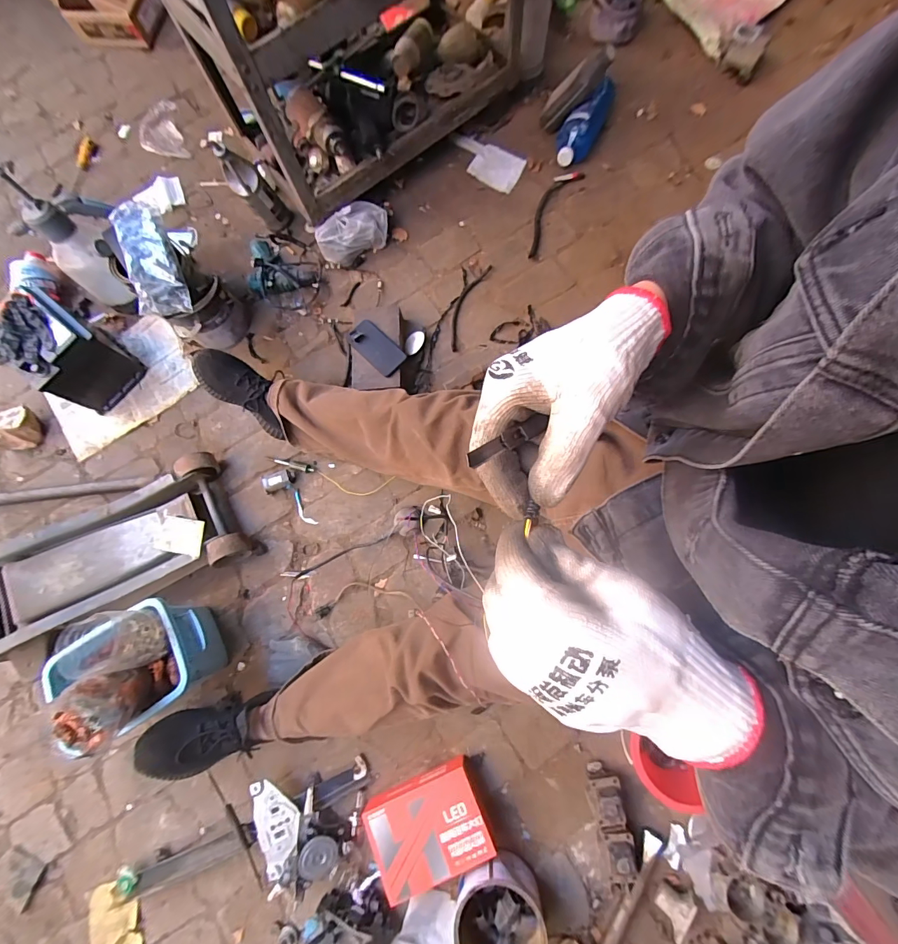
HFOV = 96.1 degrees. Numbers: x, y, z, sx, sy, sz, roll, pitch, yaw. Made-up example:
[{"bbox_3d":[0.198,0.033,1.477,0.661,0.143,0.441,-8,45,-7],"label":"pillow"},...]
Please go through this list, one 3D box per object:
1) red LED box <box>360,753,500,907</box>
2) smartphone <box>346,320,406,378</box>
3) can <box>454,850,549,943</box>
[{"bbox_3d":[-0.041,0.666,0.751,0.216,0.053,0.157,-23,76,-2],"label":"red LED box"},{"bbox_3d":[-0.175,-0.297,0.957,0.156,0.015,0.073,44,92,8],"label":"smartphone"},{"bbox_3d":[0.086,0.776,0.707,0.154,0.074,0.159,-12,77,-4],"label":"can"}]

